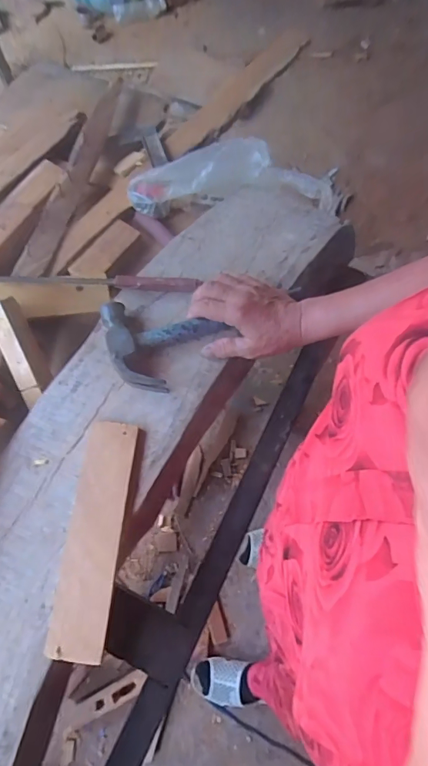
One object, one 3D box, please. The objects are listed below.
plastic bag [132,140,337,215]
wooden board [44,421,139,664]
[{"bbox_3d":[0.025,-0.289,0.616,0.293,0.082,0.065,-2,68,-2],"label":"plastic bag"},{"bbox_3d":[-0.111,0.139,0.411,0.051,0.017,0.210,6,68,1],"label":"wooden board"}]

